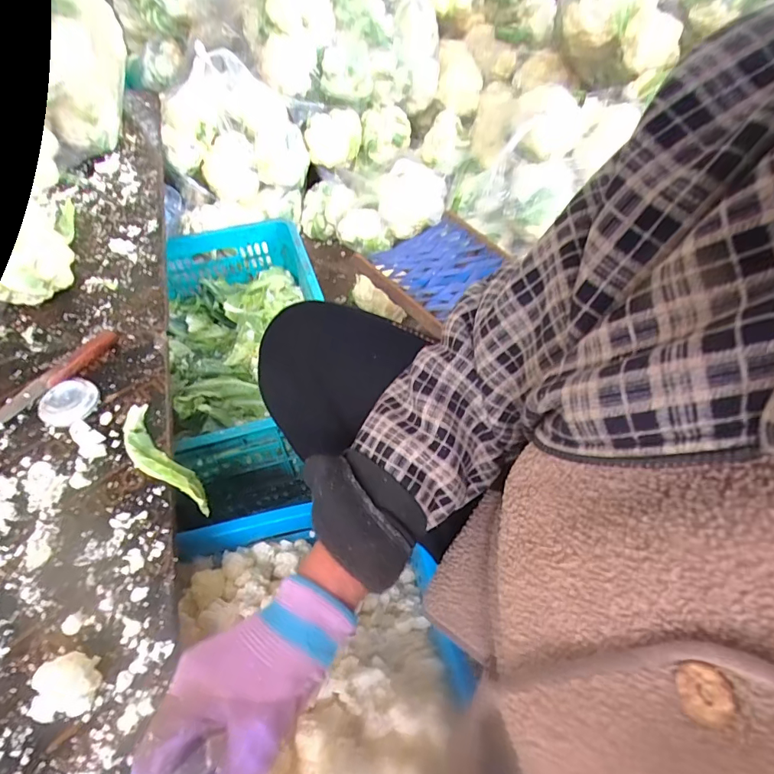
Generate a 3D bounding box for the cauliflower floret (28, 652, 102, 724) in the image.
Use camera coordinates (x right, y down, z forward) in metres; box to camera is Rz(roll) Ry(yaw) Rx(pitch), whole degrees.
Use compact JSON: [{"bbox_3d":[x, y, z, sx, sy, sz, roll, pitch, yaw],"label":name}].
[{"bbox_3d":[-0.255,0.238,0.366,0.043,0.034,0.043,0,52,0],"label":"cauliflower floret"}]

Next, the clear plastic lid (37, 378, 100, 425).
[{"bbox_3d":[-0.381,0.017,0.553,0.059,0.006,0.061,6,60,-11],"label":"clear plastic lid"}]

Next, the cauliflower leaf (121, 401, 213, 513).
[{"bbox_3d":[-0.259,0.084,0.523,0.042,0.048,0.147,-35,60,-24],"label":"cauliflower leaf"}]

